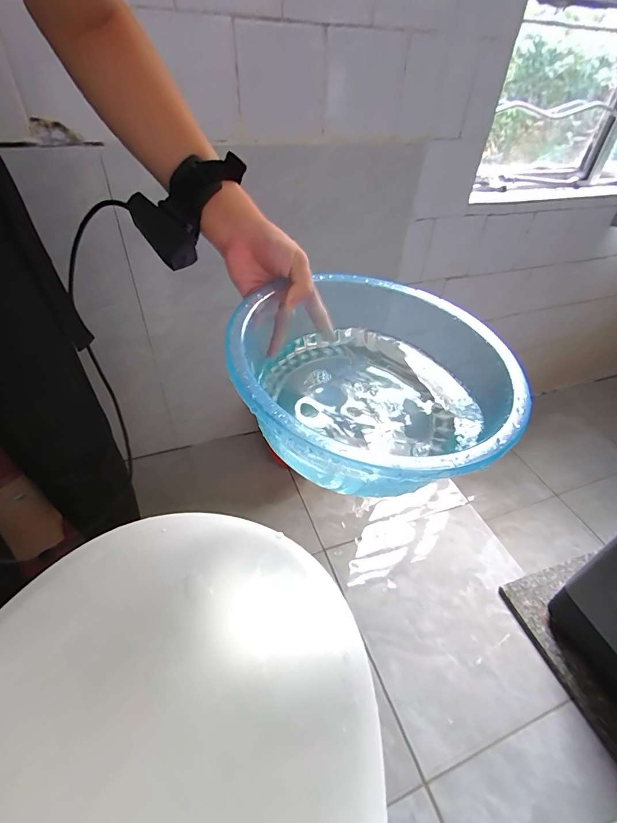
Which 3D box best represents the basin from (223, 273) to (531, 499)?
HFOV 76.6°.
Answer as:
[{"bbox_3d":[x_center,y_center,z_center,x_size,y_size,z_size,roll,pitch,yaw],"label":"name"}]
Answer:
[{"bbox_3d":[0.056,-0.036,0.337,0.225,0.085,0.195,16,44,14],"label":"basin"}]

